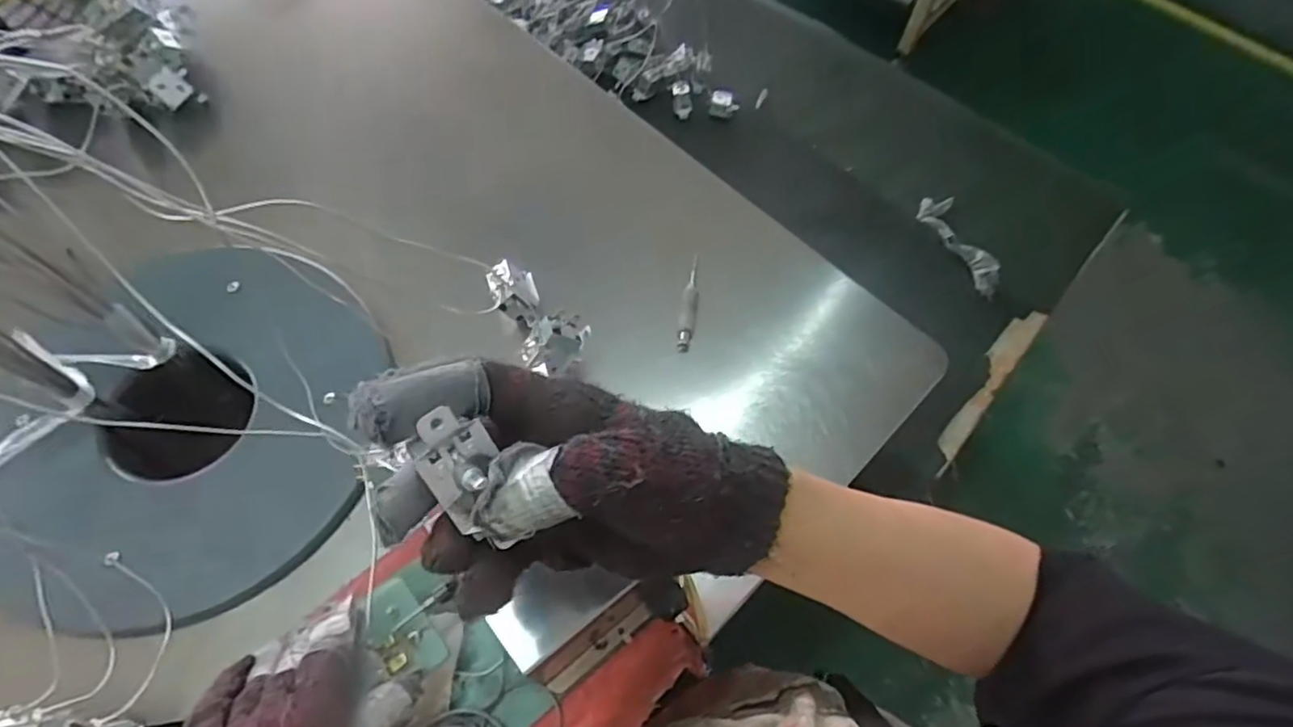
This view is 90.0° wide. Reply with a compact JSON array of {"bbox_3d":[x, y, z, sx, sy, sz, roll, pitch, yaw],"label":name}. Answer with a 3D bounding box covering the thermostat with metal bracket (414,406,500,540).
[{"bbox_3d":[-0.069,0.042,0.249,0.027,0.016,0.047,-32,113,-25],"label":"thermostat with metal bracket"}]

